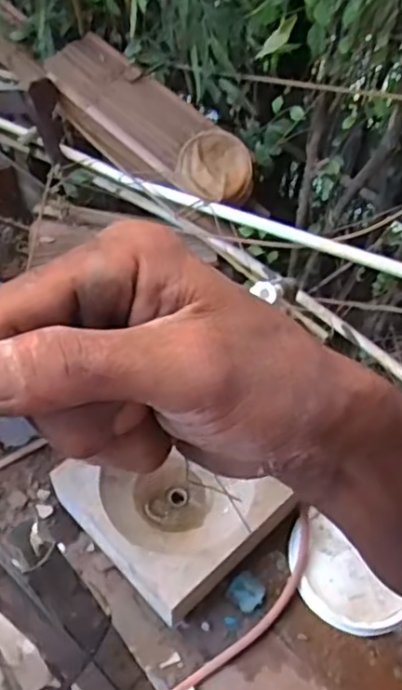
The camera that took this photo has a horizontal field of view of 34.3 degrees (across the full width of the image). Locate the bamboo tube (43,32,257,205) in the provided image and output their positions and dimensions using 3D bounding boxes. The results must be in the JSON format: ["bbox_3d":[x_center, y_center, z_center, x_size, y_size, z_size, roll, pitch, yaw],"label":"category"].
[{"bbox_3d":[-0.117,-0.466,1.385,0.156,0.124,0.521,-36,64,-26],"label":"bamboo tube"}]

